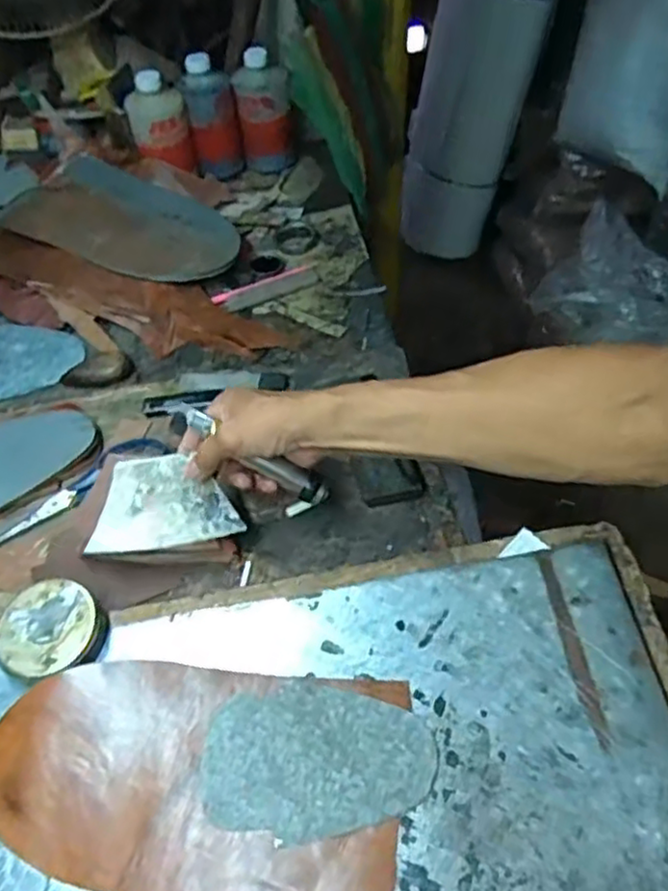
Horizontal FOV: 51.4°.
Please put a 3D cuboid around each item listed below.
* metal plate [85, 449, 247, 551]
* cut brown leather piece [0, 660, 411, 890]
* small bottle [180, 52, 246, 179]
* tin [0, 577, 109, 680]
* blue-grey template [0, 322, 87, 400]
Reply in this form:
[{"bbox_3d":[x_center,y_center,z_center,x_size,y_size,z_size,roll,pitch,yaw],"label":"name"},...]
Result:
[{"bbox_3d":[-0.140,0.045,0.565,0.115,0.004,0.075,-9,83,-12],"label":"metal plate"},{"bbox_3d":[-0.095,0.220,0.459,0.272,0.015,0.152,5,55,9],"label":"cut brown leather piece"},{"bbox_3d":[-0.163,-0.442,0.946,0.067,0.147,0.055,-9,52,-7],"label":"small bottle"},{"bbox_3d":[-0.213,0.142,0.527,0.074,0.032,0.073,-2,52,2],"label":"tin"},{"bbox_3d":[-0.369,-0.094,0.778,0.167,0.004,0.112,8,58,10],"label":"blue-grey template"}]

